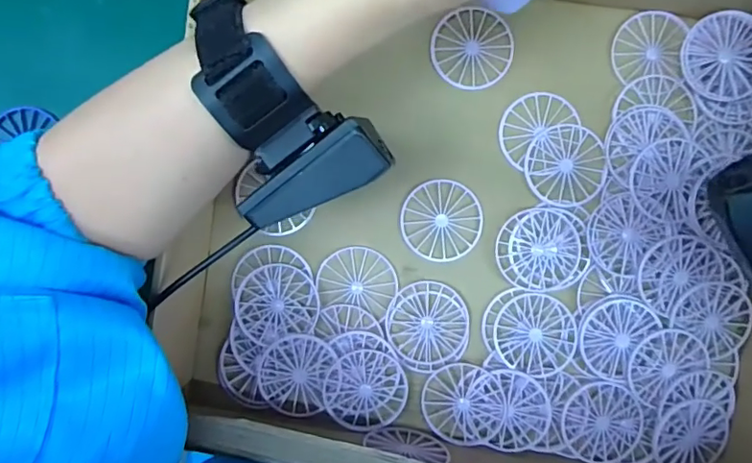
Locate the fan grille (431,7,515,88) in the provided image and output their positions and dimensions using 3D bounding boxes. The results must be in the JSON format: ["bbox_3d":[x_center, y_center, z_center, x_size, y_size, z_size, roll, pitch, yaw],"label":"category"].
[{"bbox_3d":[0.061,-0.112,0.335,0.051,0.004,0.047,0,92,0],"label":"fan grille"}]

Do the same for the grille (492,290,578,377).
[{"bbox_3d":[0.098,0.063,0.332,0.049,0.008,0.046,0,93,4],"label":"grille"}]

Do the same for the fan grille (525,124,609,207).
[{"bbox_3d":[0.118,-0.041,0.334,0.048,0.004,0.049,16,92,-1],"label":"fan grille"}]

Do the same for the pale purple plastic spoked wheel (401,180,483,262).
[{"bbox_3d":[0.041,-0.007,0.337,0.048,0.005,0.049,7,92,-1],"label":"pale purple plastic spoked wheel"}]

